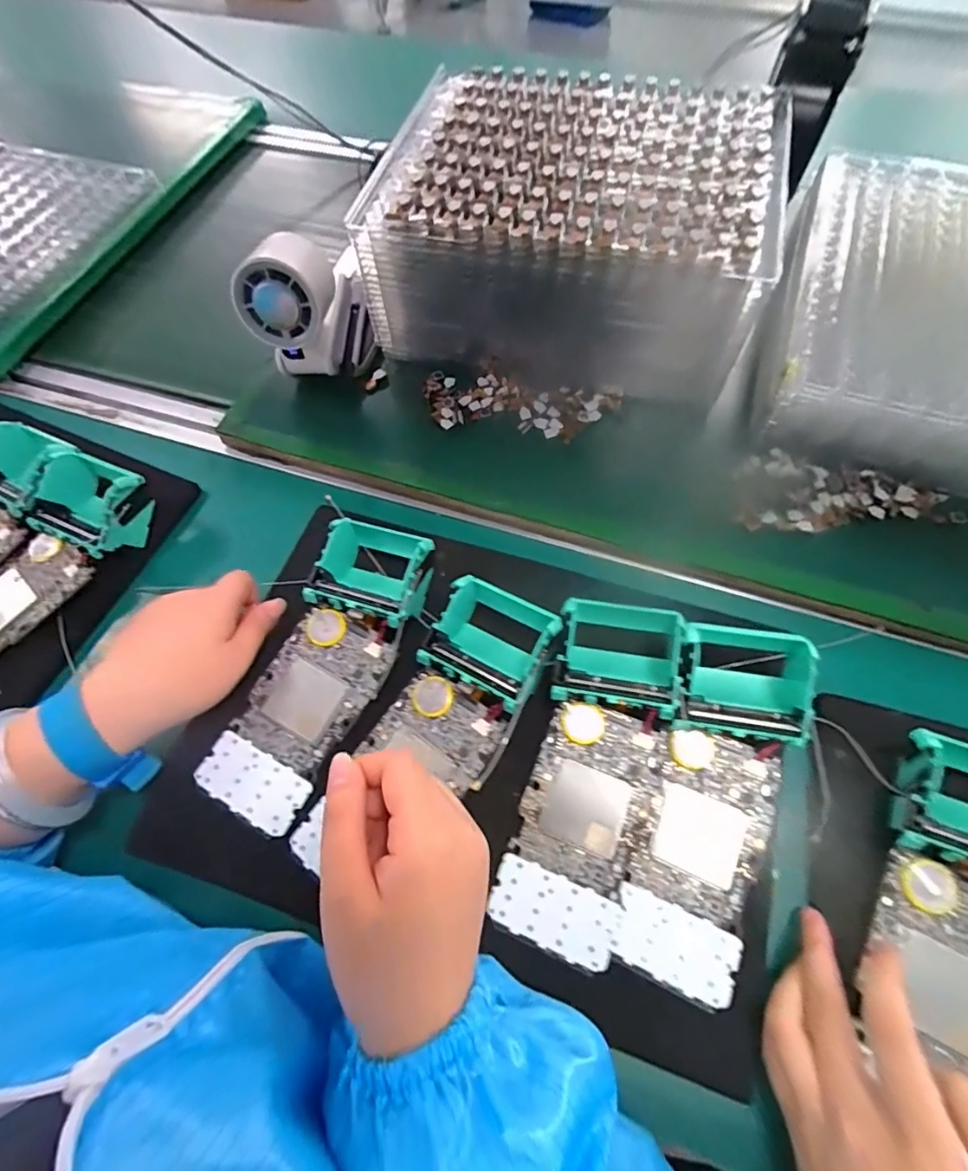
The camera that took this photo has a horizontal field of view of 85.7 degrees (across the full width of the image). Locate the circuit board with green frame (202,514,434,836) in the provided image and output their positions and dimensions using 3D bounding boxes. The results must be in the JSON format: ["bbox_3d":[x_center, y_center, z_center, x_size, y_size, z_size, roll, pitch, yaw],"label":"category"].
[{"bbox_3d":[-0.096,0.045,0.331,0.074,0.037,0.191,21,74,12],"label":"circuit board with green frame"}]

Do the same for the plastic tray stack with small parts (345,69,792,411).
[{"bbox_3d":[0.069,-0.282,0.421,0.287,0.134,0.224,17,64,5],"label":"plastic tray stack with small parts"}]

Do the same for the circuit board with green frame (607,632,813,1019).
[{"bbox_3d":[0.128,0.114,0.288,0.074,0.034,0.192,22,76,13],"label":"circuit board with green frame"}]

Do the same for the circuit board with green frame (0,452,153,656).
[{"bbox_3d":[-0.314,-0.006,0.367,0.074,0.041,0.192,33,79,19],"label":"circuit board with green frame"}]

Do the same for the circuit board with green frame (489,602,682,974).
[{"bbox_3d":[0.061,0.101,0.296,0.068,0.025,0.188,16,77,9],"label":"circuit board with green frame"}]

